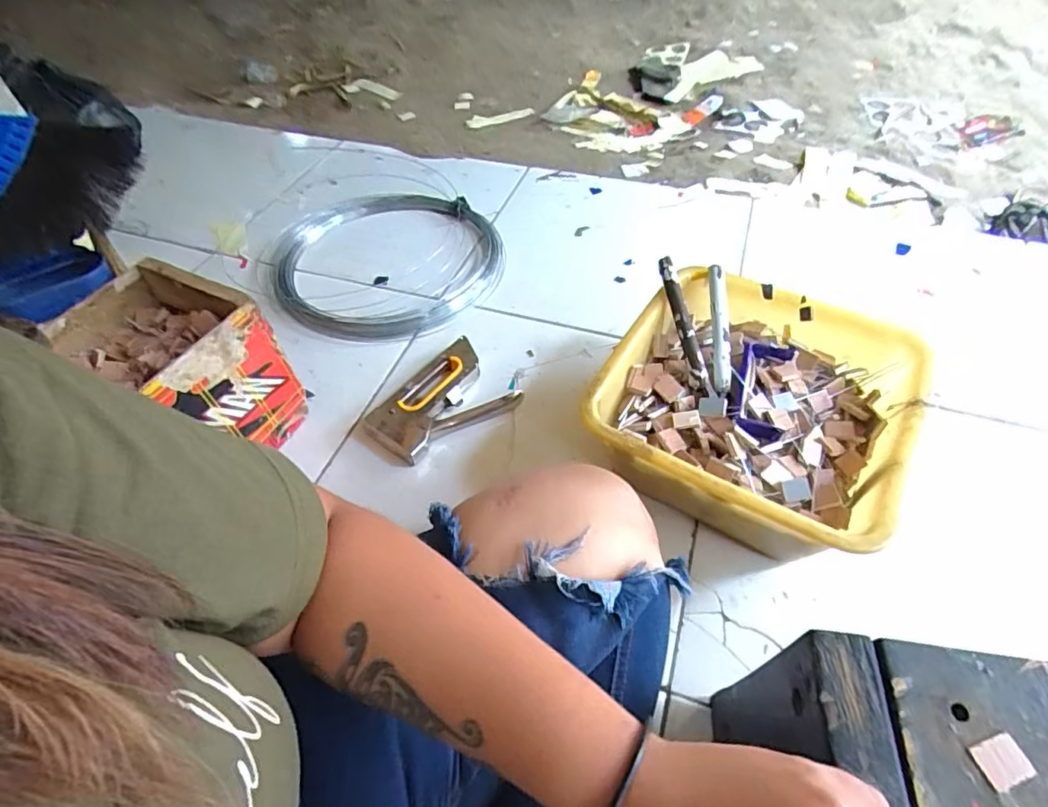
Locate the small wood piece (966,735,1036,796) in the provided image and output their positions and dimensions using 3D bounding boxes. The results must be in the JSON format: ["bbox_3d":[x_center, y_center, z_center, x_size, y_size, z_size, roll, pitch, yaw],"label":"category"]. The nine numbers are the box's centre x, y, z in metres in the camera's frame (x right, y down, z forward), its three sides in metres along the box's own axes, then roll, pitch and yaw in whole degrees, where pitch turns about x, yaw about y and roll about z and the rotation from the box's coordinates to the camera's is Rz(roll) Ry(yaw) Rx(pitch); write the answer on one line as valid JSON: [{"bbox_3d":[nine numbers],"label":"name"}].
[{"bbox_3d":[0.230,0.171,0.264,0.024,0.004,0.019,-15,53,-9],"label":"small wood piece"}]

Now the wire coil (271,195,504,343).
[{"bbox_3d":[-0.199,-0.223,0.826,0.332,0.028,0.322,-1,52,2],"label":"wire coil"}]

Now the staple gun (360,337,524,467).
[{"bbox_3d":[-0.104,0.004,0.656,0.170,0.026,0.118,-36,59,-23],"label":"staple gun"}]

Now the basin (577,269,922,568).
[{"bbox_3d":[0.227,0.011,0.567,0.258,0.123,0.265,26,57,21],"label":"basin"}]

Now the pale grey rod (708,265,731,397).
[{"bbox_3d":[0.207,-0.077,0.582,0.019,0.016,0.152,3,66,5],"label":"pale grey rod"}]

